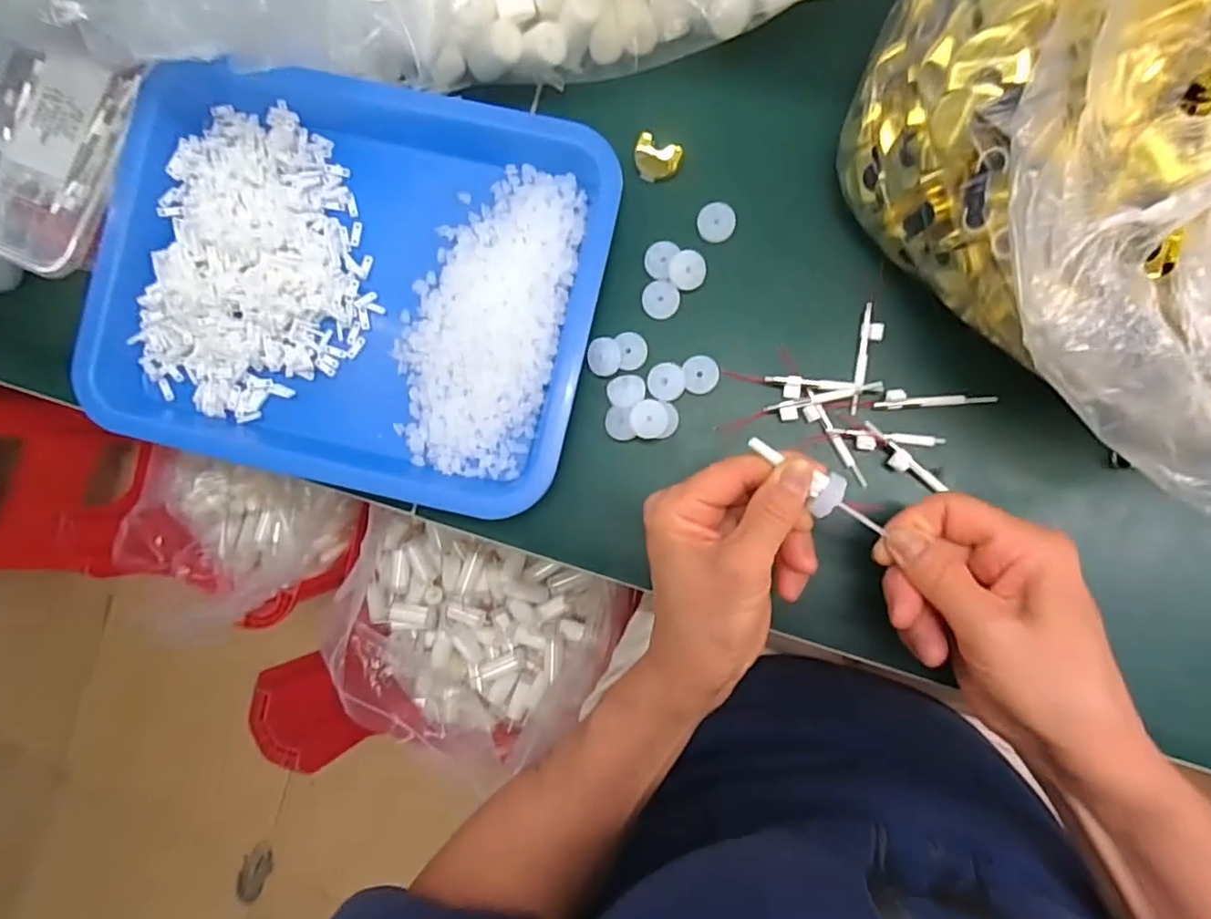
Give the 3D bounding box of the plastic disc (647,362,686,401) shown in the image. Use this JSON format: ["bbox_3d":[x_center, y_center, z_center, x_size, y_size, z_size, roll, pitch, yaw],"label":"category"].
[{"bbox_3d":[0.034,-0.043,0.334,0.020,0.004,0.021,0,87,3],"label":"plastic disc"}]

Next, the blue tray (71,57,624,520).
[{"bbox_3d":[-0.150,-0.104,0.350,0.286,0.032,0.229,12,87,3],"label":"blue tray"}]

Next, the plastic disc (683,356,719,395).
[{"bbox_3d":[0.053,-0.047,0.334,0.020,0.004,0.020,0,87,3],"label":"plastic disc"}]

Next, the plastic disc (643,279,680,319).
[{"bbox_3d":[0.032,-0.092,0.343,0.021,0.004,0.021,-7,87,2],"label":"plastic disc"}]

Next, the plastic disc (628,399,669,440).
[{"bbox_3d":[0.024,-0.022,0.327,0.020,0.004,0.021,-1,94,-9],"label":"plastic disc"}]

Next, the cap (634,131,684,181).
[{"bbox_3d":[0.029,-0.172,0.344,0.026,0.017,0.018,27,88,4],"label":"cap"}]

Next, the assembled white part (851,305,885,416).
[{"bbox_3d":[0.140,-0.053,0.321,0.011,0.005,0.058,10,87,3],"label":"assembled white part"}]

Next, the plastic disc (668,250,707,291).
[{"bbox_3d":[0.046,-0.107,0.338,0.020,0.005,0.021,0,87,3],"label":"plastic disc"}]

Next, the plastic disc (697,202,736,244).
[{"bbox_3d":[0.063,-0.134,0.340,0.021,0.006,0.020,0,87,3],"label":"plastic disc"}]

